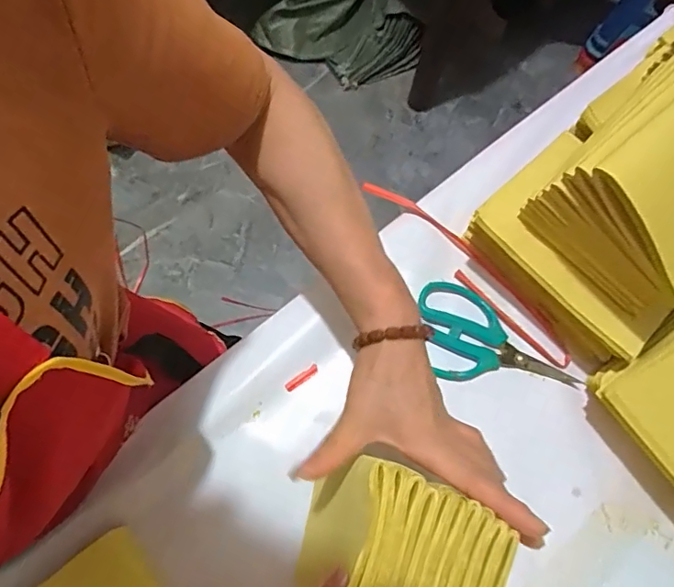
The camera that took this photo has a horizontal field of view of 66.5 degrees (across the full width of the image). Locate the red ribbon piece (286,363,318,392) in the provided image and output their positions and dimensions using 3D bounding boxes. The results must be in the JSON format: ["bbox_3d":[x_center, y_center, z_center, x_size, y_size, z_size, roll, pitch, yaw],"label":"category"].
[{"bbox_3d":[-0.030,0.073,0.445,0.032,0.004,0.008,-36,77,-11],"label":"red ribbon piece"}]

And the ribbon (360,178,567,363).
[{"bbox_3d":[0.120,-0.026,0.470,0.031,0.010,0.238,-43,79,-12],"label":"ribbon"}]

